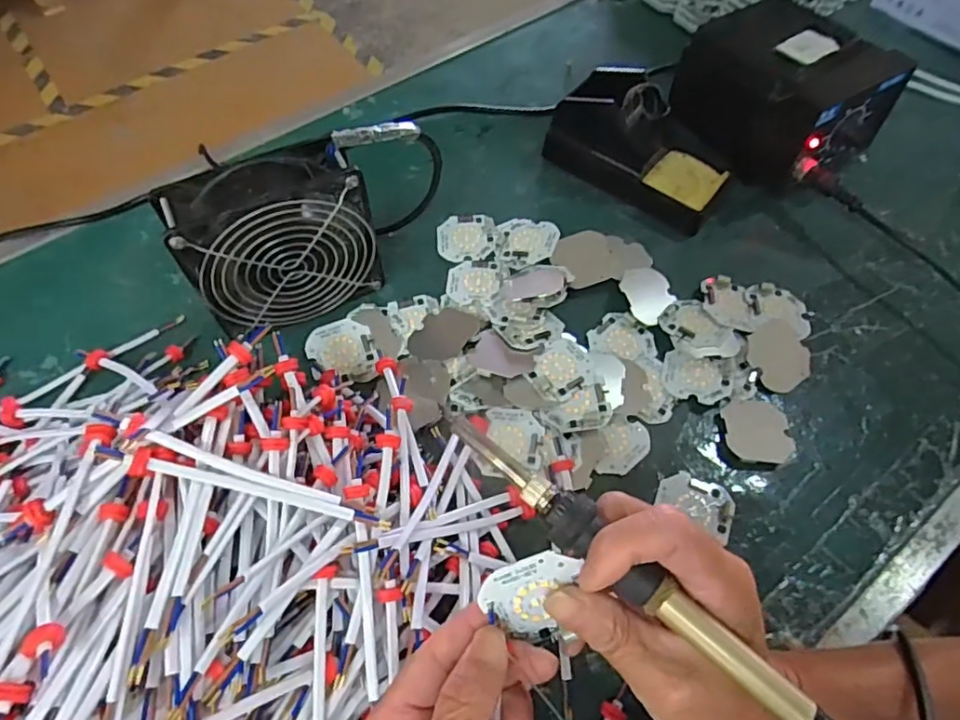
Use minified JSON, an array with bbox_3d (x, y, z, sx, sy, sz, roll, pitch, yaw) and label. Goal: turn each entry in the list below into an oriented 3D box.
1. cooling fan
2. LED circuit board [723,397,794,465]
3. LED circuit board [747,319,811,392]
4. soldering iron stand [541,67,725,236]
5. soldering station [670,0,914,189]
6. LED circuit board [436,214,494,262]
[{"bbox_3d":[-0.133,-0.075,0.395,0.115,0.118,0.052,-28,65,-15],"label":"cooling fan"},{"bbox_3d":[0.187,0.046,0.393,0.043,0.004,0.045,3,61,1],"label":"LED circuit board"},{"bbox_3d":[0.217,-0.003,0.423,0.048,0.004,0.050,-22,72,-17],"label":"LED circuit board"},{"bbox_3d":[0.143,-0.190,0.488,0.144,0.073,0.089,36,67,17],"label":"soldering iron stand"},{"bbox_3d":[0.253,-0.226,0.501,0.122,0.091,0.149,-30,66,-16],"label":"soldering station"},{"bbox_3d":[-0.012,-0.101,0.478,0.046,0.004,0.048,-2,61,-2],"label":"LED circuit board"}]

